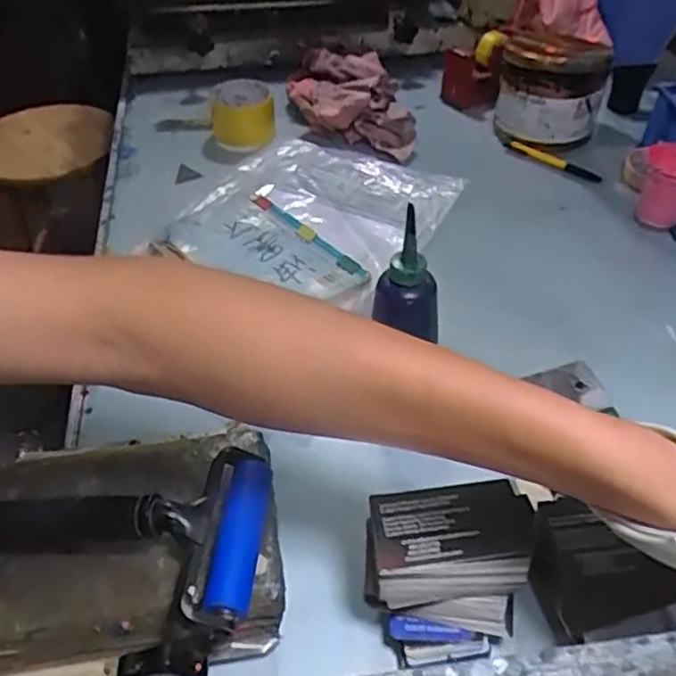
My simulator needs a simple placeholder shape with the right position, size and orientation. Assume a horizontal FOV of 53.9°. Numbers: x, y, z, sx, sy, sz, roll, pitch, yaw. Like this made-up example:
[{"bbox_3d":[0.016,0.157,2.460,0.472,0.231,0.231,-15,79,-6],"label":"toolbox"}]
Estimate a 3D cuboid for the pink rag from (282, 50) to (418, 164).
[{"bbox_3d":[0.017,-0.353,0.964,0.159,0.058,0.273,-11,46,-10],"label":"pink rag"}]

